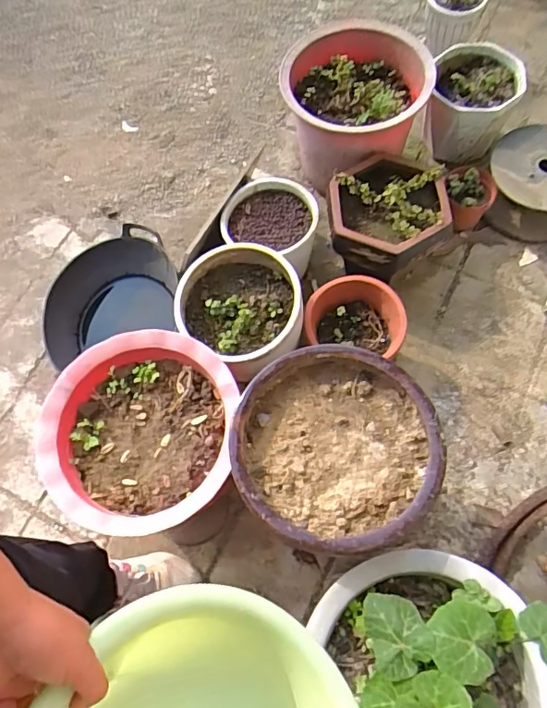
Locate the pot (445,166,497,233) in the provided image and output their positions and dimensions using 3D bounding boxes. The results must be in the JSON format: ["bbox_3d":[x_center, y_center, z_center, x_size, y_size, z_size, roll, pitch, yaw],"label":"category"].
[{"bbox_3d":[0.516,-0.412,1.383,0.123,0.138,0.141,17,70,6],"label":"pot"}]

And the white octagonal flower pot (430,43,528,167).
[{"bbox_3d":[0.572,-0.723,1.496,0.224,0.199,0.288,11,70,4],"label":"white octagonal flower pot"}]

